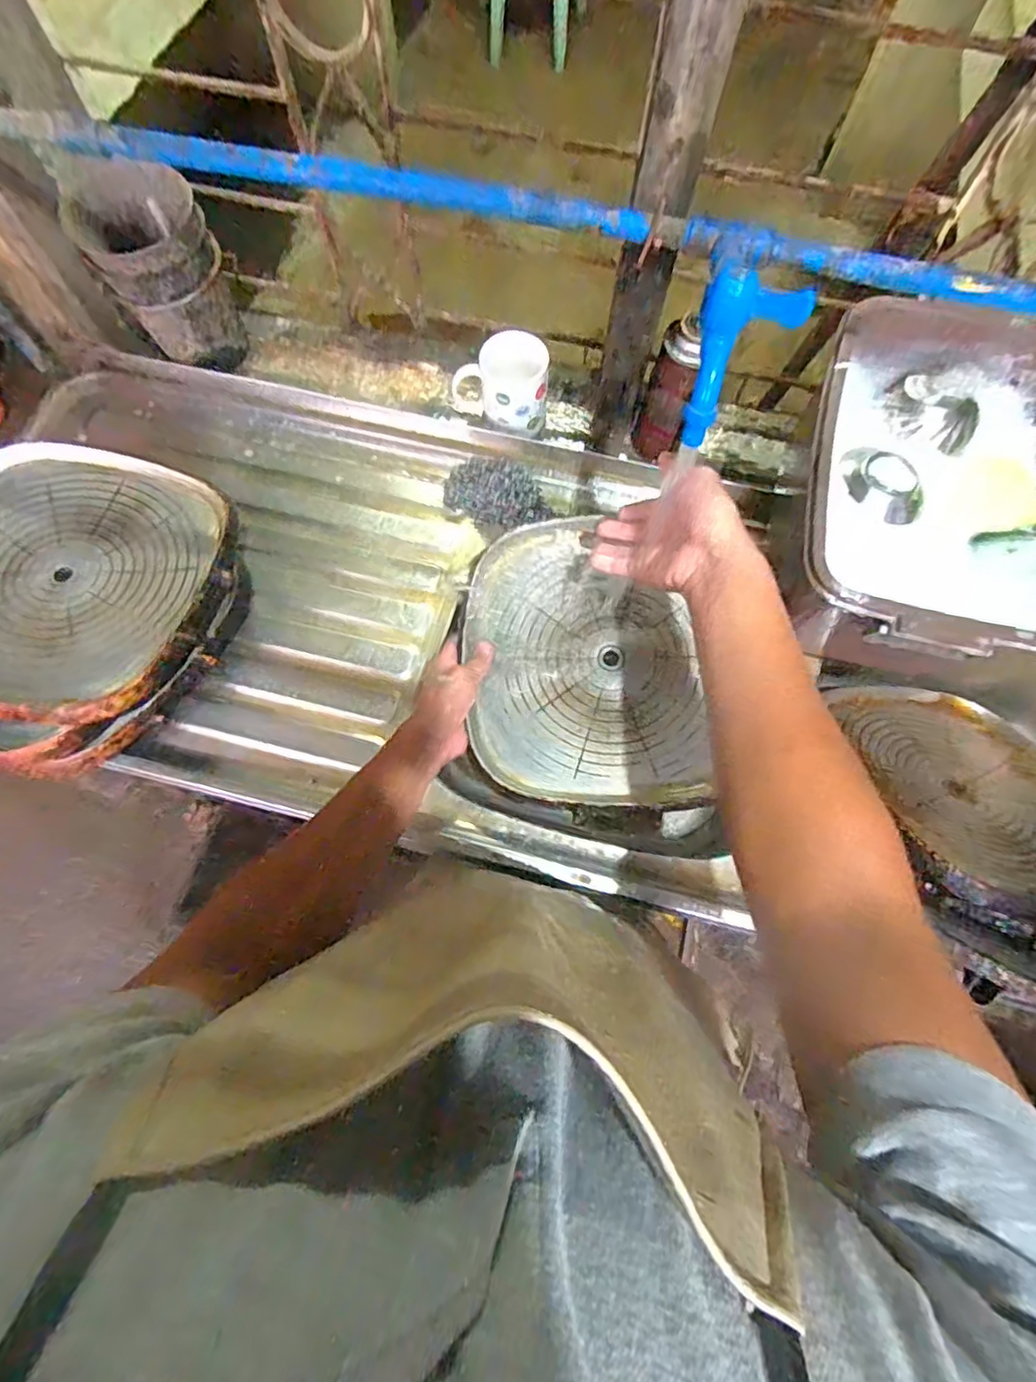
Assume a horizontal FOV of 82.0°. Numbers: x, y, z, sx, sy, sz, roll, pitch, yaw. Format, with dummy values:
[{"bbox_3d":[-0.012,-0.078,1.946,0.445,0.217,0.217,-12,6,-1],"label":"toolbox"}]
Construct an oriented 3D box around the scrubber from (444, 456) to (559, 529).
[{"bbox_3d":[-0.020,-0.246,0.731,0.134,0.047,0.091,16,72,5],"label":"scrubber"}]

